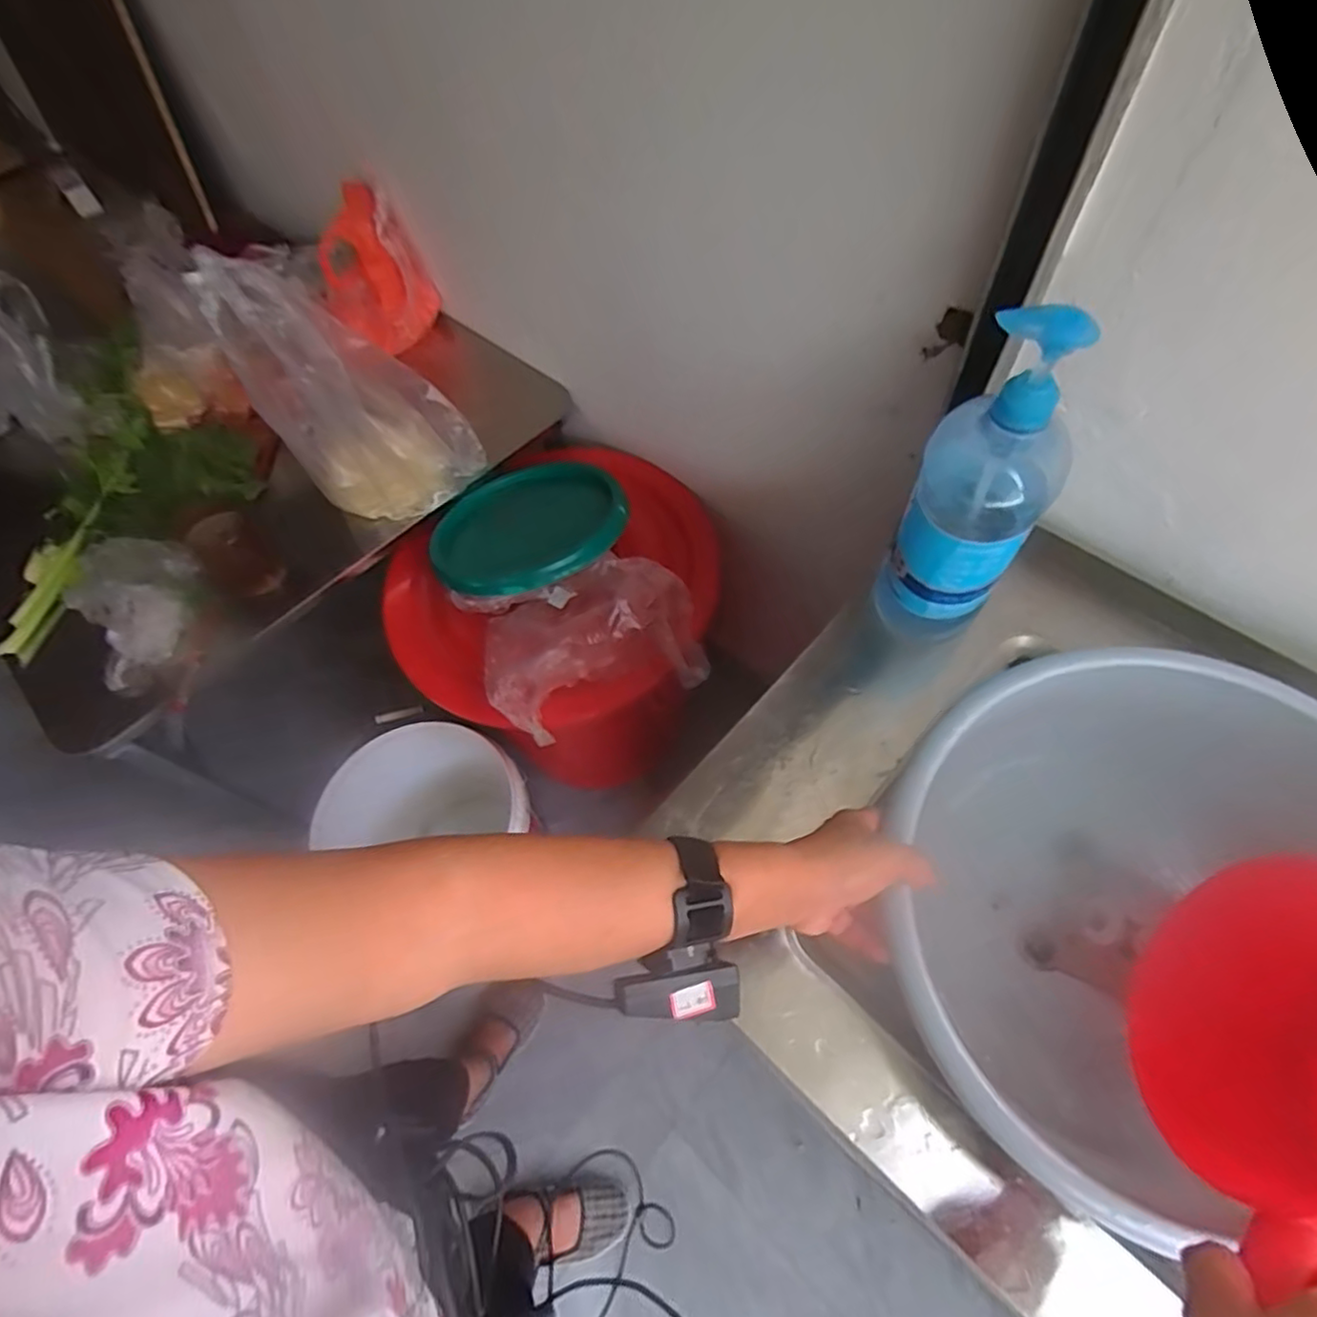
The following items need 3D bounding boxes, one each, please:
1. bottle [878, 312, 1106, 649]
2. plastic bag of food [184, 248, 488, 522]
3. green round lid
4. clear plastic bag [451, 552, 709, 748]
[{"bbox_3d":[0.233,-0.115,0.481,0.104,0.268,0.083,25,63,17],"label":"bottle"},{"bbox_3d":[-0.392,-0.336,0.867,0.238,0.382,0.106,-23,60,-10],"label":"plastic bag of food"},{"bbox_3d":[-0.195,-0.202,0.949,0.286,0.045,0.287,-24,43,2],"label":"green round lid"},{"bbox_3d":[-0.099,-0.036,0.856,0.279,0.106,0.206,-20,59,-9],"label":"clear plastic bag"}]

